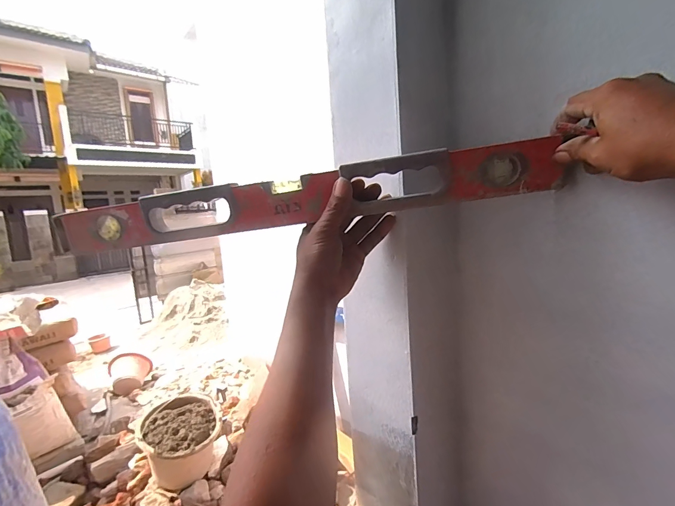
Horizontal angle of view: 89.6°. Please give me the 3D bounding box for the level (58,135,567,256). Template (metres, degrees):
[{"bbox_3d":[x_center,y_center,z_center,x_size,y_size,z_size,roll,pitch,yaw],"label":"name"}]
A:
[{"bbox_3d":[-0.055,-0.058,0.376,0.554,0.057,0.019,-7,7,8],"label":"level"}]

